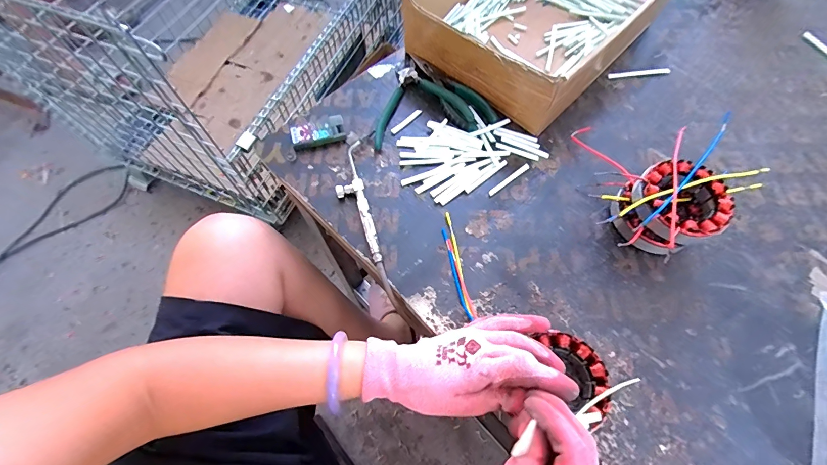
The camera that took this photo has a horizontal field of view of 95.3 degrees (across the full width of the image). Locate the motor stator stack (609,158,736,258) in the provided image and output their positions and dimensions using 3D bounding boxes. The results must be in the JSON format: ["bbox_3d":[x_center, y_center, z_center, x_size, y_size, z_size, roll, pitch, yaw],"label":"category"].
[{"bbox_3d":[0.263,-0.022,0.398,0.106,0.068,0.090,-19,65,-9],"label":"motor stator stack"}]

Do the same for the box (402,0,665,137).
[{"bbox_3d":[0.181,-0.312,0.524,0.239,0.092,0.336,40,71,18],"label":"box"}]

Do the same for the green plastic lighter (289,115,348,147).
[{"bbox_3d":[-0.120,-0.126,0.473,0.066,0.014,0.032,-12,65,-6],"label":"green plastic lighter"}]

